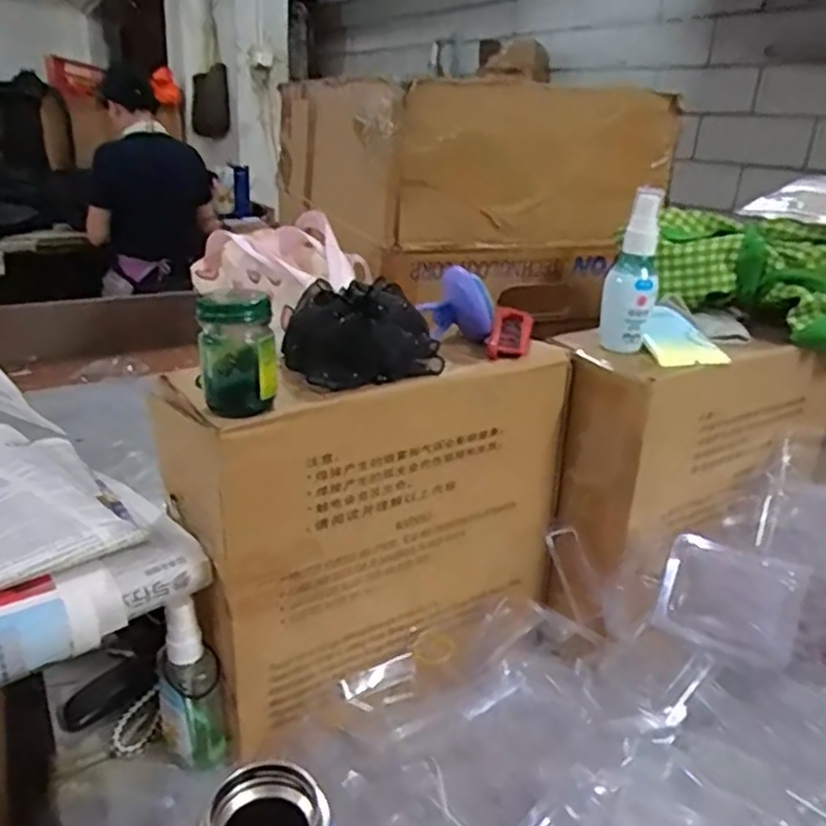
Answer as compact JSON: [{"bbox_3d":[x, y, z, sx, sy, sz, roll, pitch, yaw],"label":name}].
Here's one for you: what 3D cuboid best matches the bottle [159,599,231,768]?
[{"bbox_3d":[-0.148,0.183,0.492,0.039,0.137,0.031,-6,26,-21],"label":"bottle"}]

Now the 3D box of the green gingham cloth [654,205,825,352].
[{"bbox_3d":[0.301,-0.112,0.619,0.203,0.084,0.072,14,25,25],"label":"green gingham cloth"}]

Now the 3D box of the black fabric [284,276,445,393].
[{"bbox_3d":[-0.032,-0.054,0.491,0.098,0.054,0.080,-9,25,-27],"label":"black fabric"}]

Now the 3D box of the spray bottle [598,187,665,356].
[{"bbox_3d":[0.164,-0.104,0.545,0.035,0.116,0.035,10,23,16],"label":"spray bottle"}]

